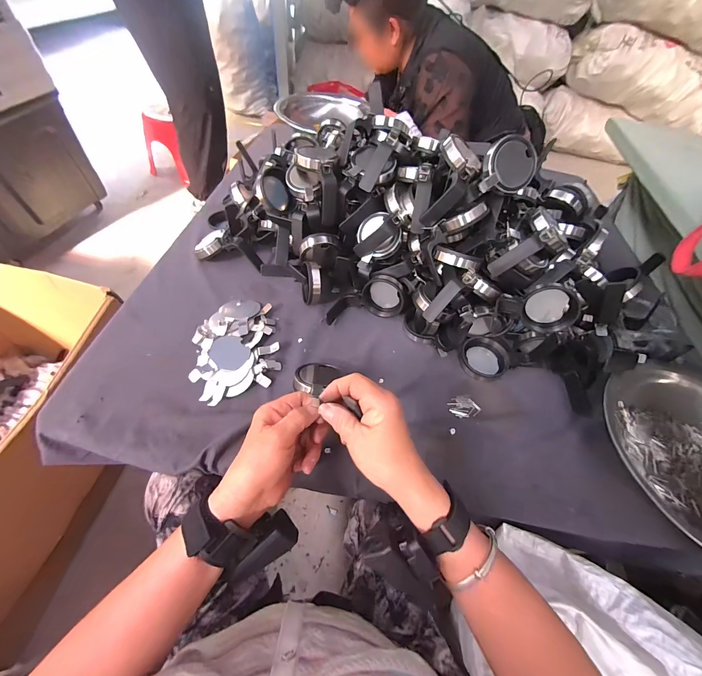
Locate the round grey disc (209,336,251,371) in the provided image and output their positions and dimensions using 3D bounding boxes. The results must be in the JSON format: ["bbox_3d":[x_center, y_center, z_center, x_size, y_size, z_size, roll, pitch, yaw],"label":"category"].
[{"bbox_3d":[-0.181,0.021,0.454,0.050,0.008,0.055,-33,64,-26],"label":"round grey disc"}]

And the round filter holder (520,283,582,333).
[{"bbox_3d":[0.293,-0.044,0.450,0.069,0.042,0.069,-20,79,31],"label":"round filter holder"}]

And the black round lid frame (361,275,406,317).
[{"bbox_3d":[0.058,-0.071,0.527,0.071,0.030,0.067,39,97,8],"label":"black round lid frame"}]

